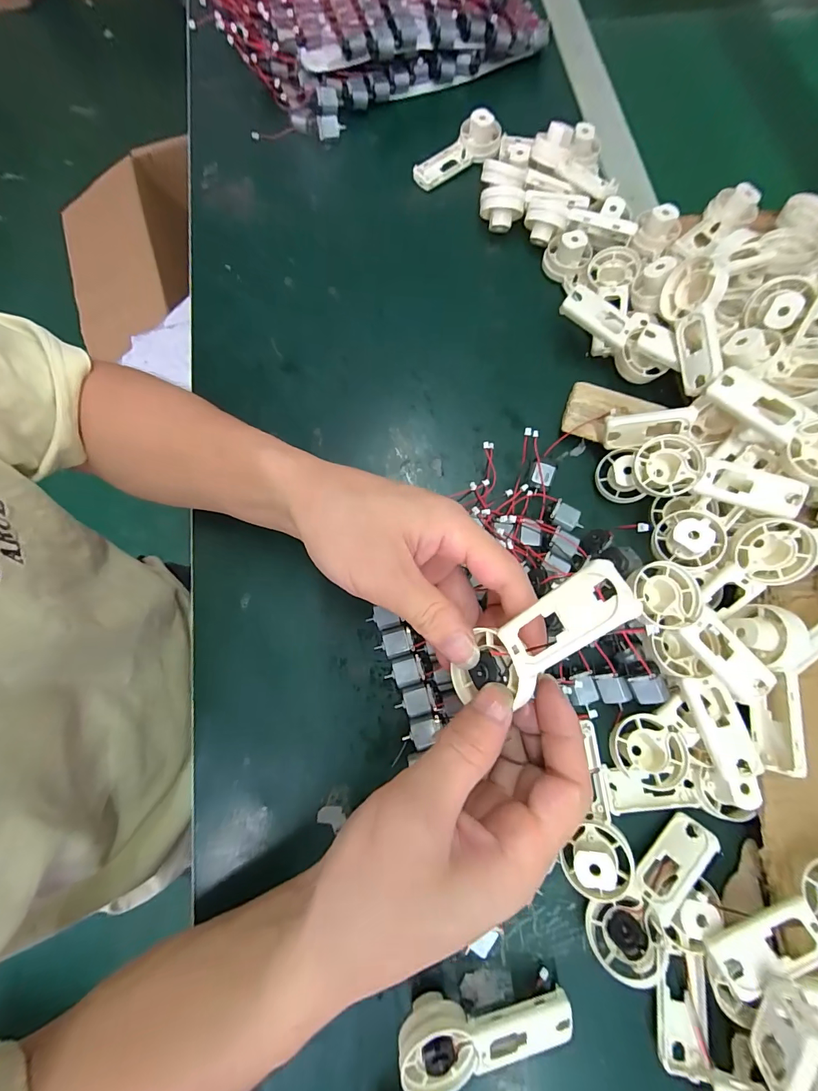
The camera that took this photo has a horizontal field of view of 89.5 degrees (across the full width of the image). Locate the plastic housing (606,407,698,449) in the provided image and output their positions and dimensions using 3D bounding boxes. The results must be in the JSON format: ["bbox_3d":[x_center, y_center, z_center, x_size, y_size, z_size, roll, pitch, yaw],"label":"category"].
[{"bbox_3d":[0.169,-0.084,0.291,0.057,0.017,0.020,-8,73,20],"label":"plastic housing"}]

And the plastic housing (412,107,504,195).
[{"bbox_3d":[0.044,-0.371,0.389,0.082,0.031,0.035,-38,78,-10],"label":"plastic housing"}]

